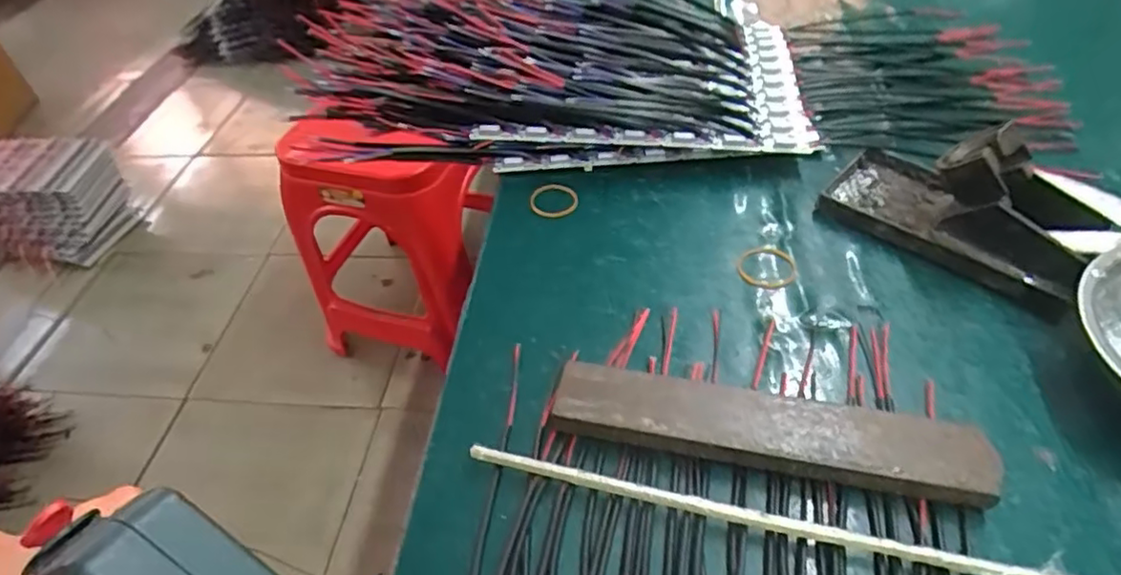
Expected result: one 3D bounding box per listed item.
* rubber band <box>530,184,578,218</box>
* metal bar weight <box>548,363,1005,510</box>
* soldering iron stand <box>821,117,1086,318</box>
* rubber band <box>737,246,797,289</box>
[{"bbox_3d":[-0.005,-0.063,0.458,0.034,0.004,0.034,-6,47,1],"label":"rubber band"},{"bbox_3d":[0.096,0.069,0.310,0.196,0.021,0.036,8,49,13],"label":"metal bar weight"},{"bbox_3d":[0.246,-0.059,0.385,0.076,0.067,0.147,-37,54,-25],"label":"soldering iron stand"},{"bbox_3d":[0.129,-0.013,0.399,0.035,0.004,0.037,8,49,13],"label":"rubber band"}]

